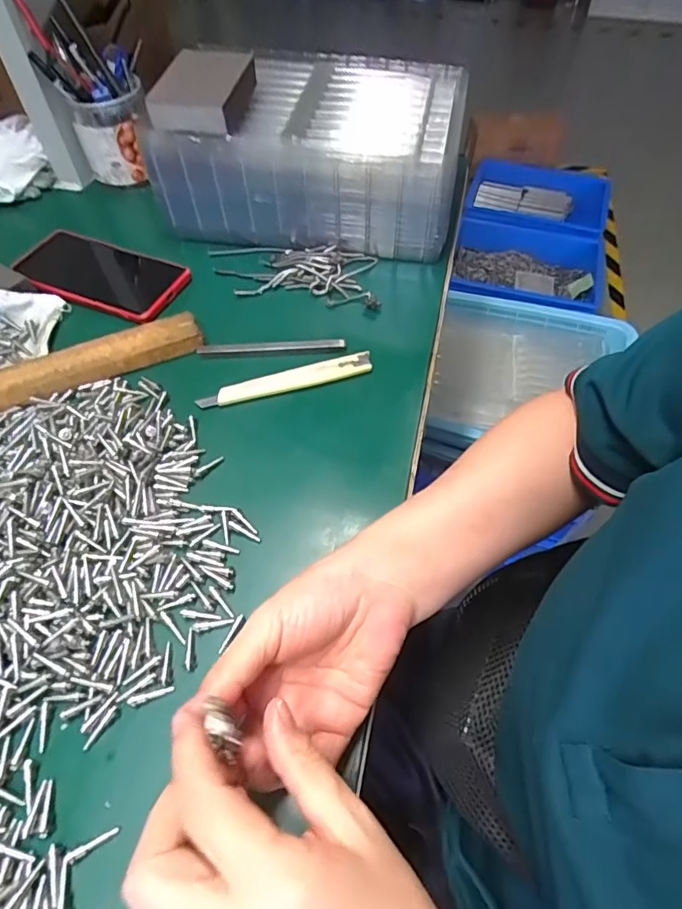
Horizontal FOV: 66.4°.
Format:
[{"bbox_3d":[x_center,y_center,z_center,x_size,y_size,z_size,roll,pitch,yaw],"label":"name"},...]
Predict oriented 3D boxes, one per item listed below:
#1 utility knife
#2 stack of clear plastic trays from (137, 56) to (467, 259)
[{"bbox_3d":[-0.044,-0.060,0.422,0.141,0.014,0.017,-13,58,-11],"label":"utility knife"},{"bbox_3d":[-0.028,-0.301,0.523,0.275,0.115,0.162,9,57,3],"label":"stack of clear plastic trays"}]

